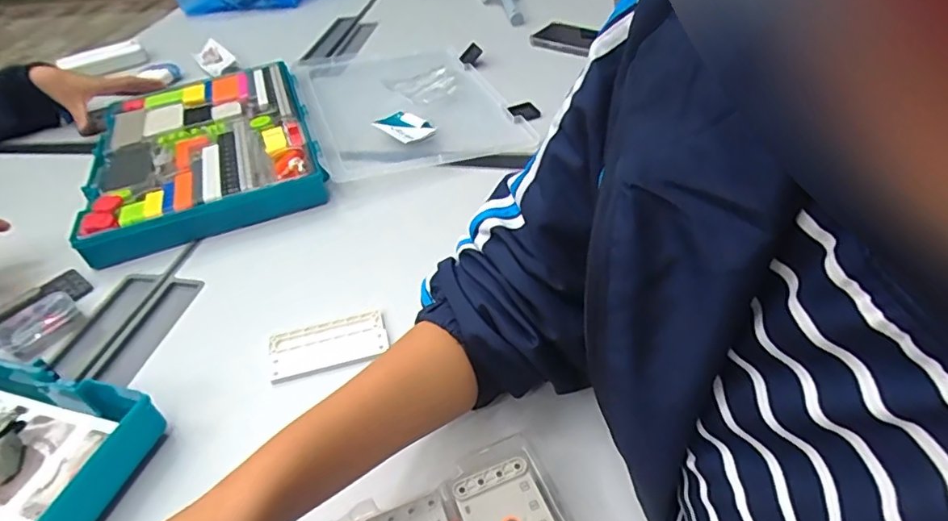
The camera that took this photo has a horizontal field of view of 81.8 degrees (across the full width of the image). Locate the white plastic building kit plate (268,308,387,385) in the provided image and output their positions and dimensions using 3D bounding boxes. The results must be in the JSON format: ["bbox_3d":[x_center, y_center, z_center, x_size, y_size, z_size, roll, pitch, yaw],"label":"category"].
[{"bbox_3d":[-0.126,0.072,0.473,0.098,0.007,0.049,-16,43,-9],"label":"white plastic building kit plate"}]

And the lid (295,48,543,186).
[{"bbox_3d":[-0.101,-0.232,0.770,0.262,0.032,0.374,-18,44,-11],"label":"lid"}]

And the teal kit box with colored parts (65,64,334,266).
[{"bbox_3d":[-0.347,-0.149,0.703,0.272,0.045,0.356,-18,44,-11],"label":"teal kit box with colored parts"}]

